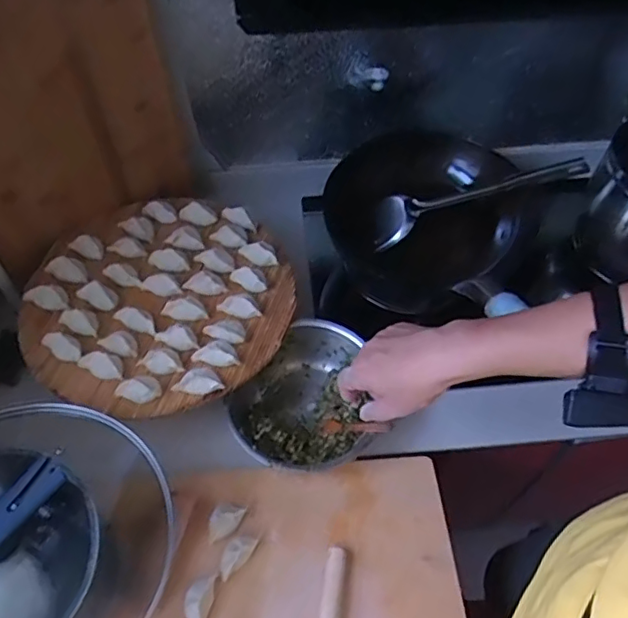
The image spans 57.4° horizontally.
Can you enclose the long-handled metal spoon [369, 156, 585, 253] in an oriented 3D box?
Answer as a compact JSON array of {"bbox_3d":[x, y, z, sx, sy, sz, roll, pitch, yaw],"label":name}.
[{"bbox_3d":[0.249,-0.171,0.890,0.325,0.046,0.077,-13,54,16],"label":"long-handled metal spoon"}]

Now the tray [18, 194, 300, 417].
[{"bbox_3d":[-0.221,-0.025,0.825,0.365,0.045,0.363,0,56,0],"label":"tray"}]

